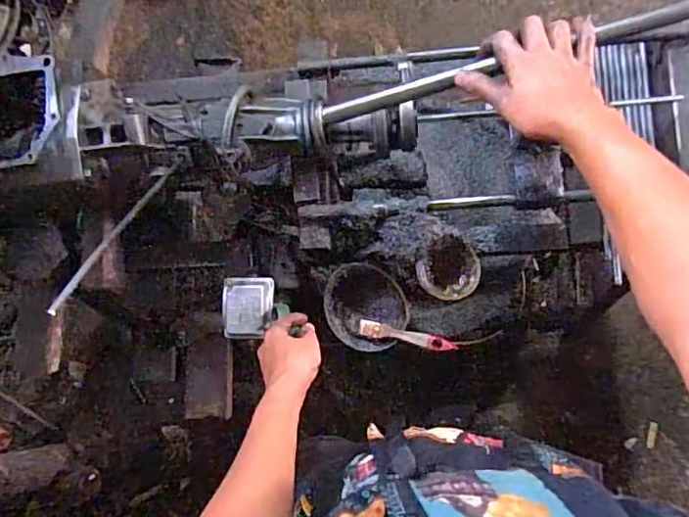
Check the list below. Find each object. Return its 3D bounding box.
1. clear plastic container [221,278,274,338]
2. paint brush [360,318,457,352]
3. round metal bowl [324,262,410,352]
[{"bbox_3d":[-0.138,0.070,0.789,0.072,0.019,0.085,-1,89,10],"label":"clear plastic container"},{"bbox_3d":[0.085,0.108,0.765,0.141,0.015,0.022,9,83,28],"label":"paint brush"},{"bbox_3d":[0.028,0.071,0.791,0.126,0.039,0.113,39,95,8],"label":"round metal bowl"}]

